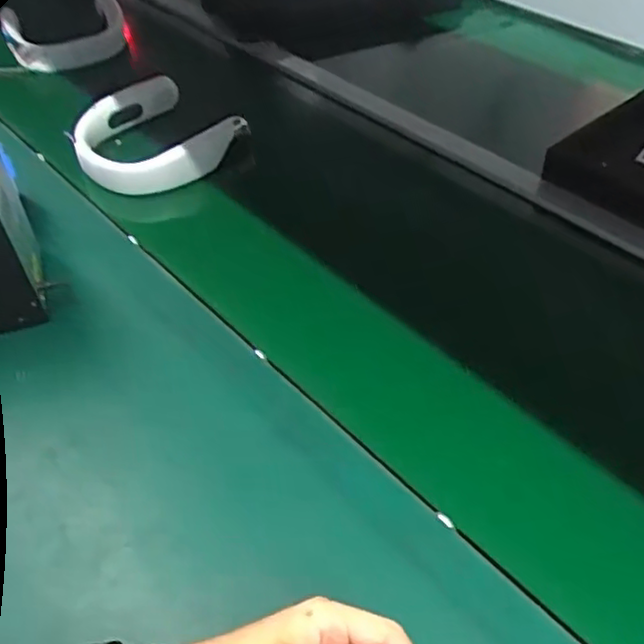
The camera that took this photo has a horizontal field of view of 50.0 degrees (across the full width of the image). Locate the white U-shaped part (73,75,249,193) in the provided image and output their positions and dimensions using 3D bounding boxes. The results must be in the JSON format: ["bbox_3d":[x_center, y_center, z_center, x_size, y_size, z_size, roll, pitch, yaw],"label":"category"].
[{"bbox_3d":[-0.217,-0.243,0.894,0.176,0.055,0.187,-1,47,2],"label":"white U-shaped part"}]

